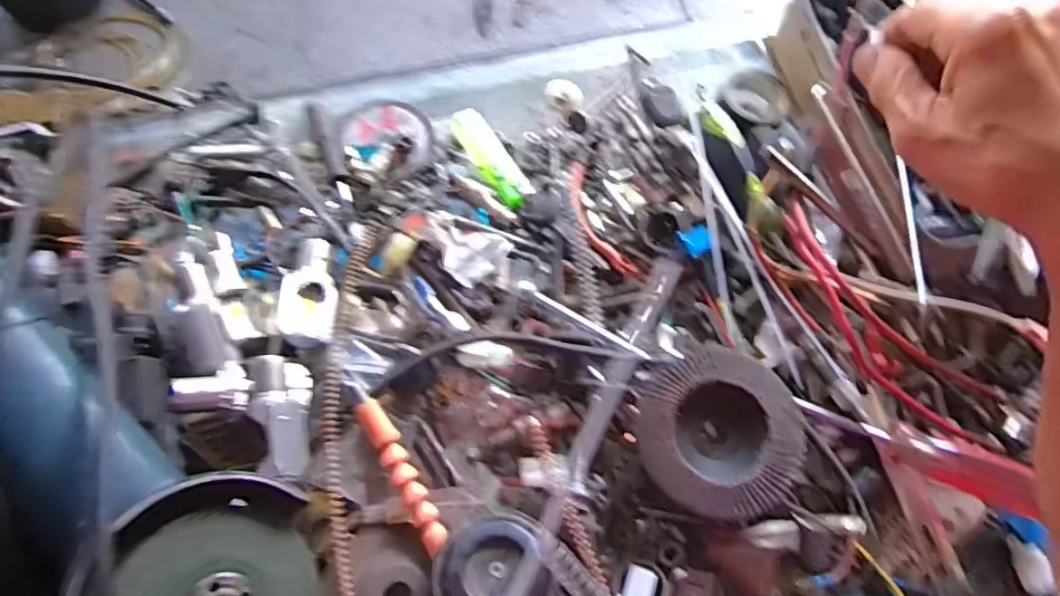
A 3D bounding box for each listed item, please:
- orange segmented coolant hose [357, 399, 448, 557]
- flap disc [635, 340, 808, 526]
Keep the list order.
[{"bbox_3d":[-0.074,0.103,0.364,0.019,0.016,0.093,-23,84,-43],"label":"orange segmented coolant hose"},{"bbox_3d":[0.113,0.079,0.369,0.092,0.018,0.100,0,69,-1],"label":"flap disc"}]

